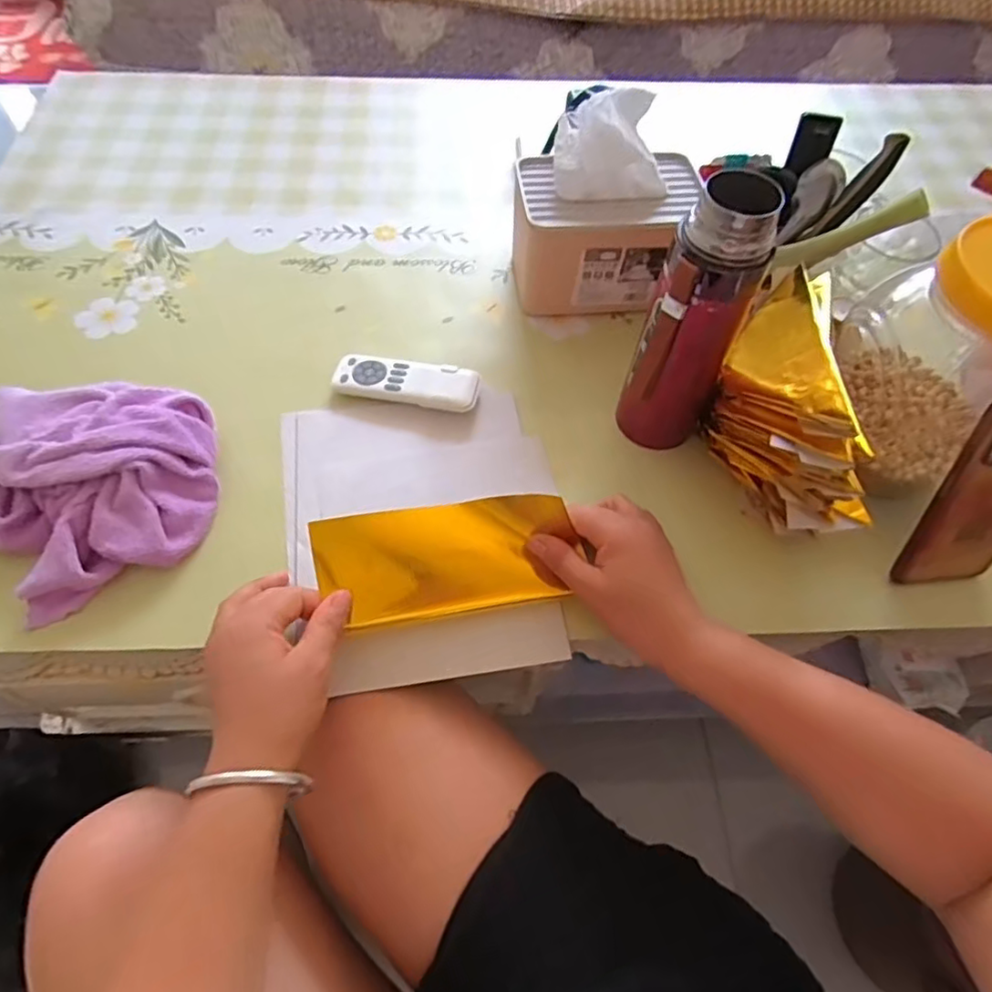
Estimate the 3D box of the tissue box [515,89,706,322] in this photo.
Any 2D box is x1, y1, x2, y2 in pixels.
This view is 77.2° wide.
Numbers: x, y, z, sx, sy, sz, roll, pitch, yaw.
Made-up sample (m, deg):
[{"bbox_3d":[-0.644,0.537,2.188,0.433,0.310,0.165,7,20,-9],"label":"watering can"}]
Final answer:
[{"bbox_3d":[0.096,-0.257,0.567,0.161,0.158,0.117,2,59,-1],"label":"tissue box"}]

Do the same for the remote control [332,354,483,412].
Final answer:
[{"bbox_3d":[-0.078,-0.099,0.548,0.126,0.015,0.046,9,59,3],"label":"remote control"}]

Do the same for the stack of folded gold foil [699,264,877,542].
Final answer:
[{"bbox_3d":[0.219,-0.073,0.478,0.093,0.111,0.196,0,59,-3],"label":"stack of folded gold foil"}]

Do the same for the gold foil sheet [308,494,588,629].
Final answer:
[{"bbox_3d":[-0.035,0.044,0.438,0.172,0.022,0.076,-7,95,-8],"label":"gold foil sheet"}]

